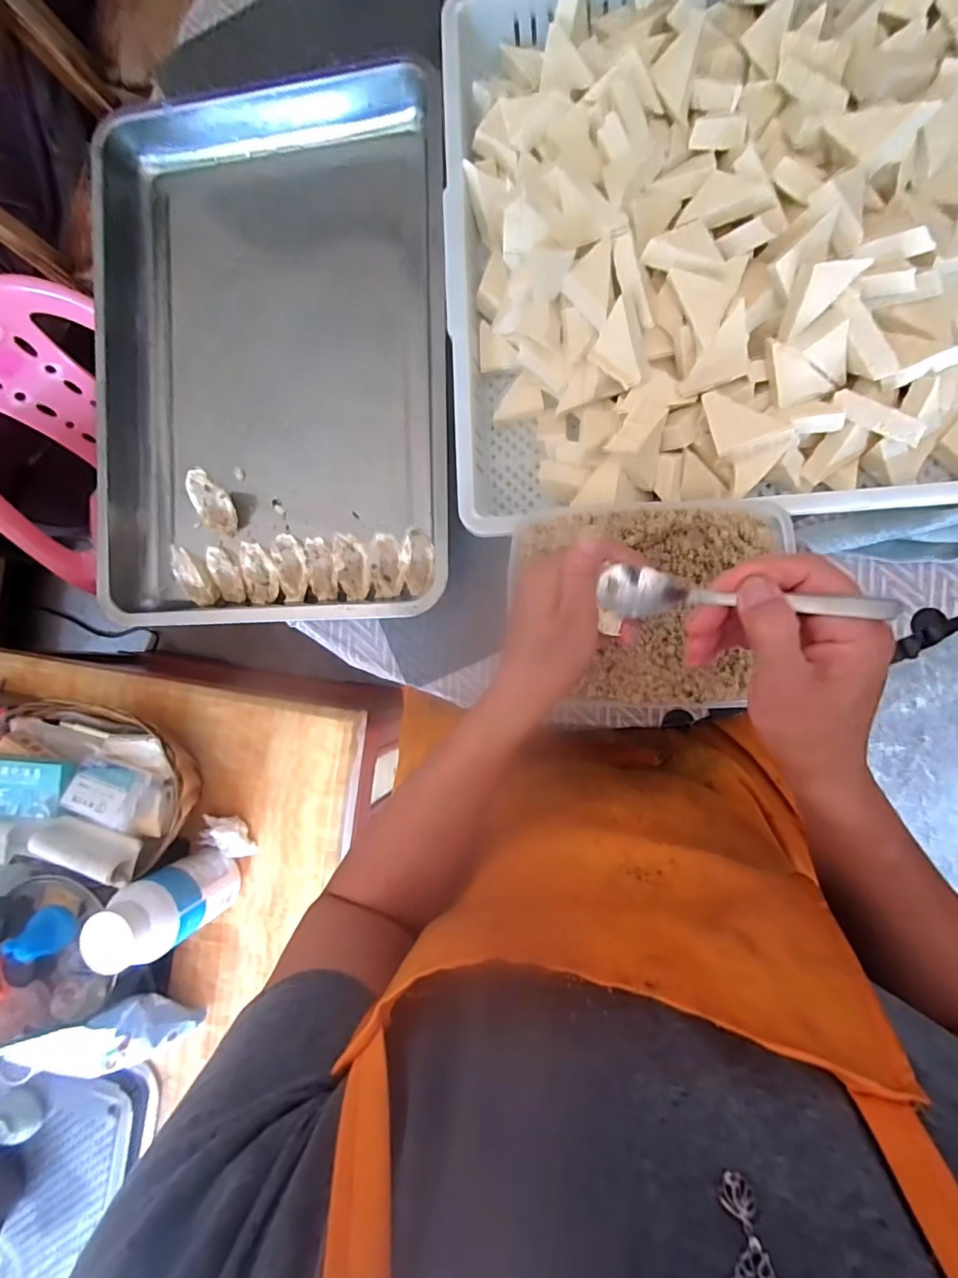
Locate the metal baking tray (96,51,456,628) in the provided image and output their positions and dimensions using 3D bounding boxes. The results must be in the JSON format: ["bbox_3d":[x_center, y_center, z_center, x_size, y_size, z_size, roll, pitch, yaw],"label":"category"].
[{"bbox_3d":[-0.199,-0.269,0.505,0.337,0.054,0.500,-1,86,8],"label":"metal baking tray"}]

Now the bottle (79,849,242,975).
[{"bbox_3d":[-0.338,0.291,0.577,0.064,0.160,0.075,-19,84,8],"label":"bottle"}]

